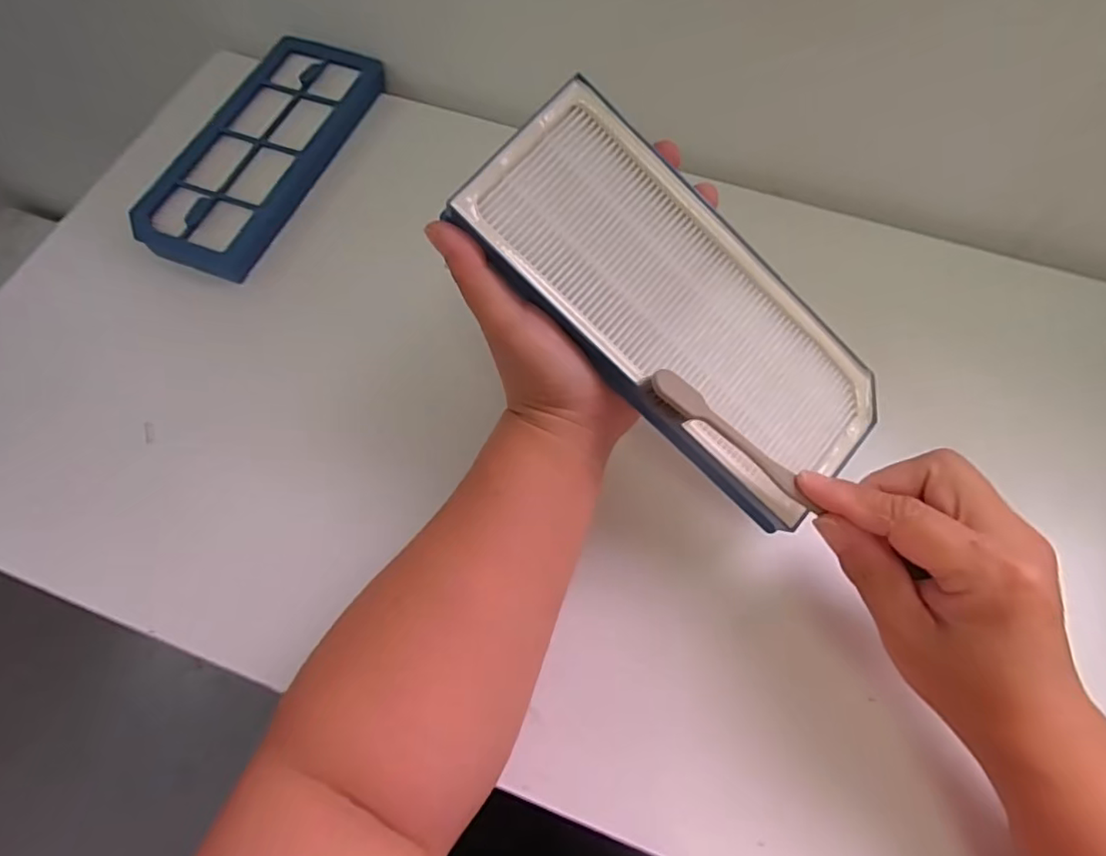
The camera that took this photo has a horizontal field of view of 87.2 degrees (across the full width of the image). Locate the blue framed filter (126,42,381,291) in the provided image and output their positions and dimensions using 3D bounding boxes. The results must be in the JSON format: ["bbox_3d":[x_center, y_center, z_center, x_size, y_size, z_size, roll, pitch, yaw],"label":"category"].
[{"bbox_3d":[-0.208,-0.195,0.414,0.087,0.030,0.205,21,68,10],"label":"blue framed filter"}]

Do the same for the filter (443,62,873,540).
[{"bbox_3d":[0.055,-0.050,0.258,0.197,0.026,0.090,43,72,-6],"label":"filter"}]

